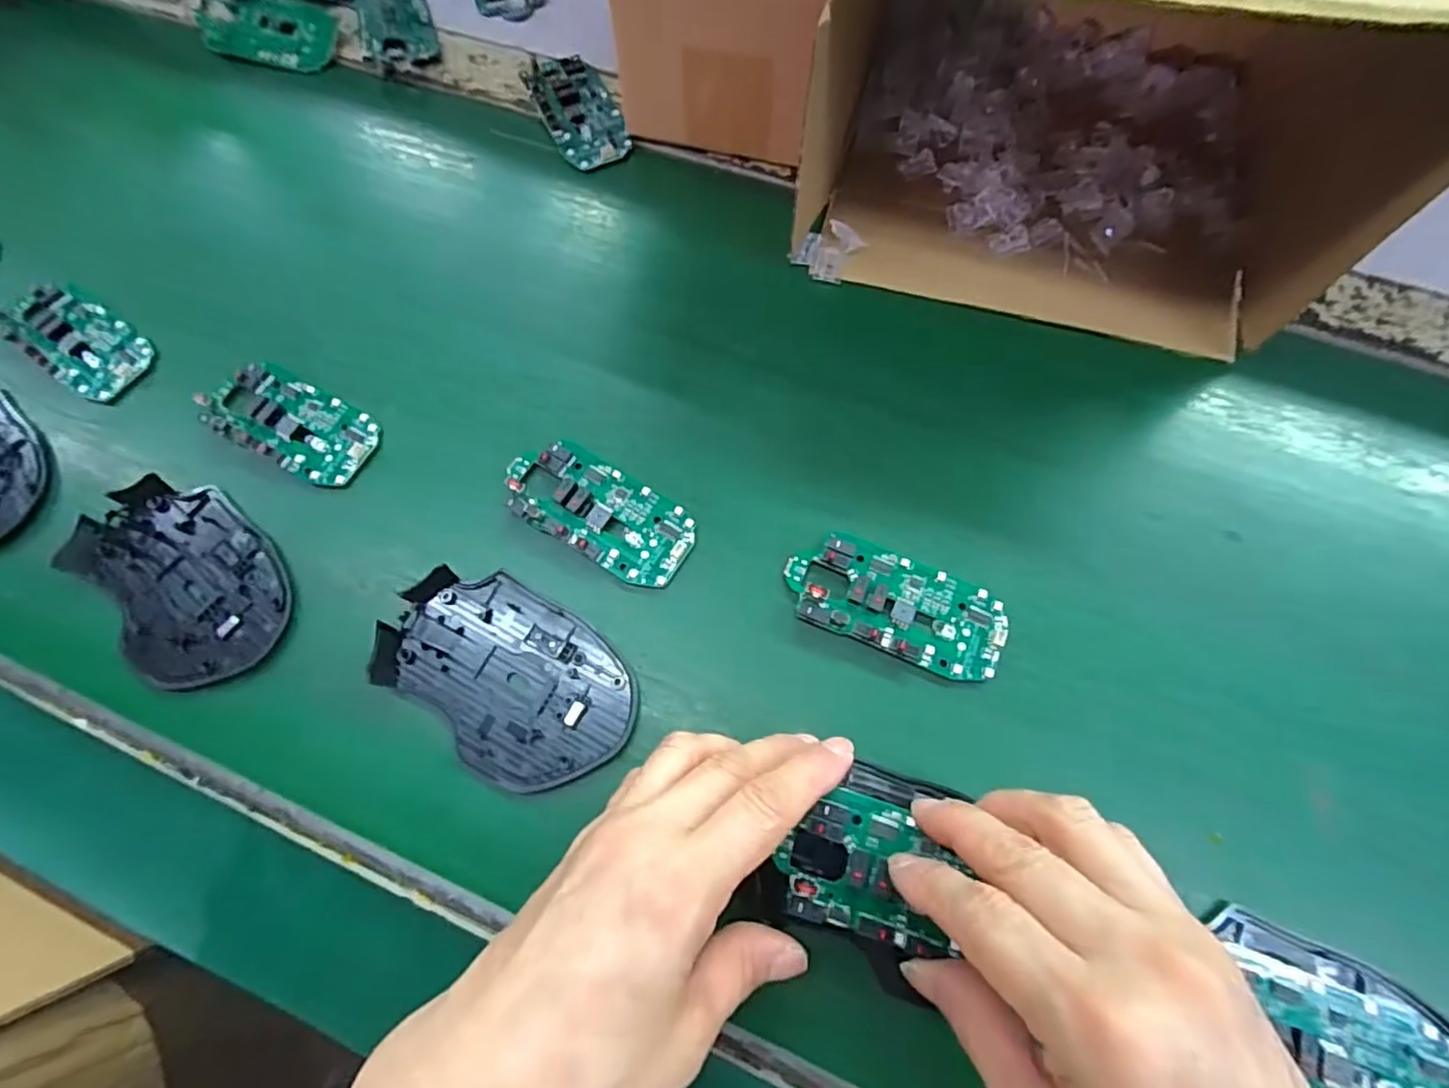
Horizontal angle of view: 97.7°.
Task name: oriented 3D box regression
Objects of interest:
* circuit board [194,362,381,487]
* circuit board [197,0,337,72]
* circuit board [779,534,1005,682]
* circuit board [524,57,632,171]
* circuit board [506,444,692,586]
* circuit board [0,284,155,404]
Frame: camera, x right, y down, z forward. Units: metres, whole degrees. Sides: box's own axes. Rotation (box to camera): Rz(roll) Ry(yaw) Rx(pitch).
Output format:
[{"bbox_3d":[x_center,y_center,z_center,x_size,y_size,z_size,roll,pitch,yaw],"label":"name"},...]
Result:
[{"bbox_3d":[-0.223,-0.063,0.326,0.088,0.010,0.044,26,74,10],"label":"circuit board"},{"bbox_3d":[-0.307,-0.346,0.427,0.092,0.007,0.041,10,100,0],"label":"circuit board"},{"bbox_3d":[0.076,0.027,0.284,0.097,0.012,0.045,21,73,8],"label":"circuit board"},{"bbox_3d":[-0.091,-0.272,0.398,0.047,0.011,0.088,-23,72,-6],"label":"circuit board"},{"bbox_3d":[-0.061,-0.017,0.306,0.096,0.006,0.044,30,75,11],"label":"circuit board"},{"bbox_3d":[-0.364,-0.116,0.352,0.084,0.011,0.044,33,75,12],"label":"circuit board"}]

